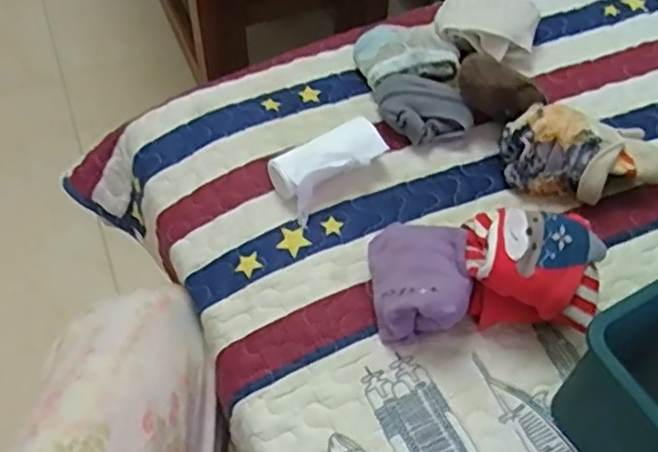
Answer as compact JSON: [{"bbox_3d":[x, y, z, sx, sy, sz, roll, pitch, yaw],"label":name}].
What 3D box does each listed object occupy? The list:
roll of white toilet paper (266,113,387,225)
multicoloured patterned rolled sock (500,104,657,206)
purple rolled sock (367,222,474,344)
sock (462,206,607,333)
[{"bbox_3d":[-0.002,-0.052,0.539,0.096,0.032,0.053,-38,63,-25],"label":"roll of white toilet paper"},{"bbox_3d":[0.202,-0.056,0.532,0.124,0.054,0.066,1,54,0],"label":"multicoloured patterned rolled sock"},{"bbox_3d":[0.061,0.037,0.470,0.064,0.056,0.080,1,54,0],"label":"purple rolled sock"},{"bbox_3d":[0.134,0.031,0.465,0.090,0.069,0.073,14,55,9],"label":"sock"}]

